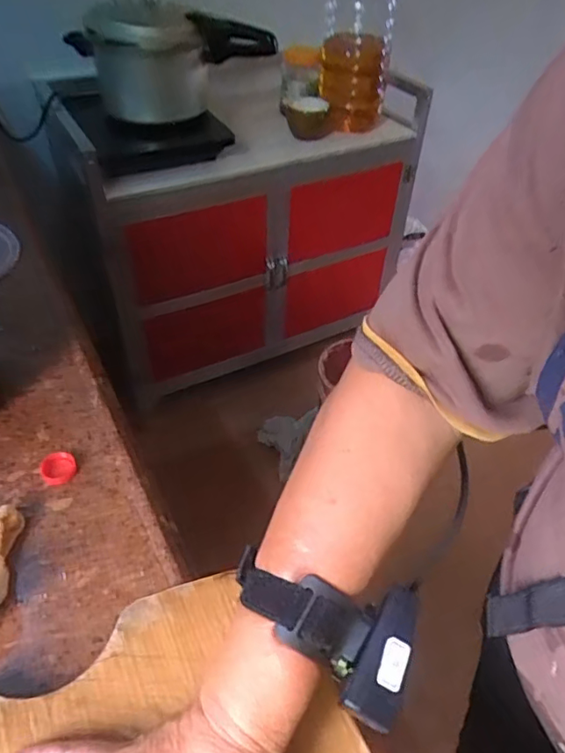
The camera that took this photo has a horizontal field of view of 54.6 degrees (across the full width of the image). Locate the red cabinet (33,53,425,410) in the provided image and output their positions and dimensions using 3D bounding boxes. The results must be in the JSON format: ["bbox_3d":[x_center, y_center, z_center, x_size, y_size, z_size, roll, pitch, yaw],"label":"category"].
[{"bbox_3d":[-0.087,-0.357,1.308,0.767,0.616,0.309,-21,50,-22],"label":"red cabinet"}]

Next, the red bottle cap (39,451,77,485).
[{"bbox_3d":[-0.193,0.079,0.472,0.028,0.010,0.030,2,45,-2],"label":"red bottle cap"}]

